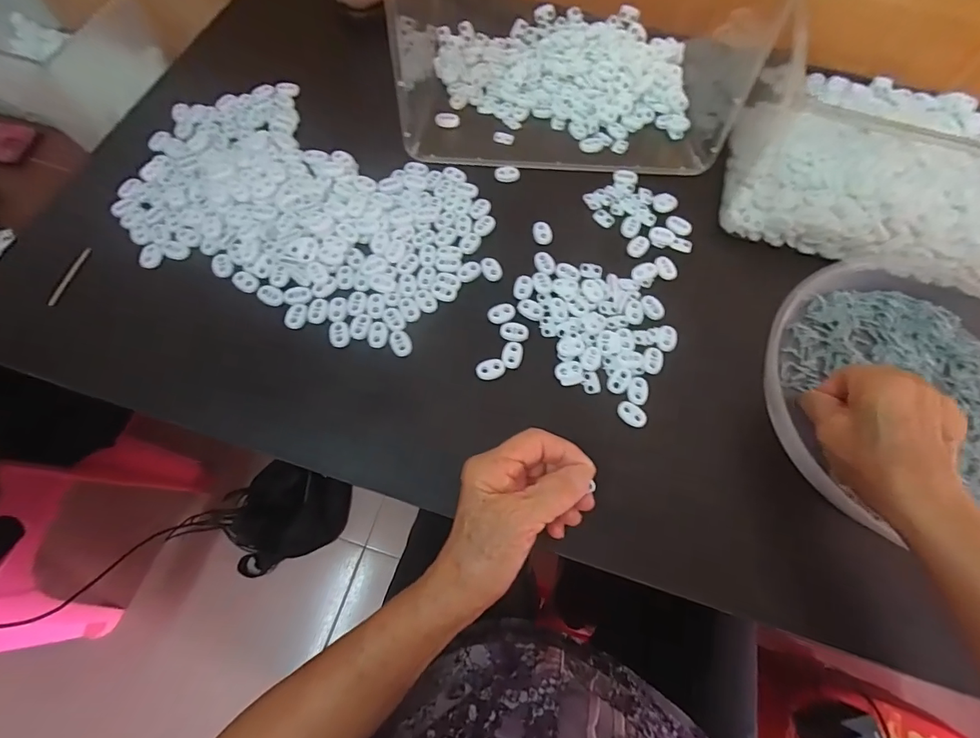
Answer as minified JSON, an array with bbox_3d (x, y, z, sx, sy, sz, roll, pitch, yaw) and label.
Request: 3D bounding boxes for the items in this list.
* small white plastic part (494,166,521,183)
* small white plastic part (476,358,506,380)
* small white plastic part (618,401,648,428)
[{"bbox_3d":[0.017,-0.189,0.433,0.025,0.004,0.019,2,69,-2],"label":"small white plastic part"},{"bbox_3d":[0.001,0.000,0.360,0.024,0.004,0.016,-14,70,-7],"label":"small white plastic part"},{"bbox_3d":[0.112,0.035,0.349,0.023,0.004,0.017,30,71,9],"label":"small white plastic part"}]

